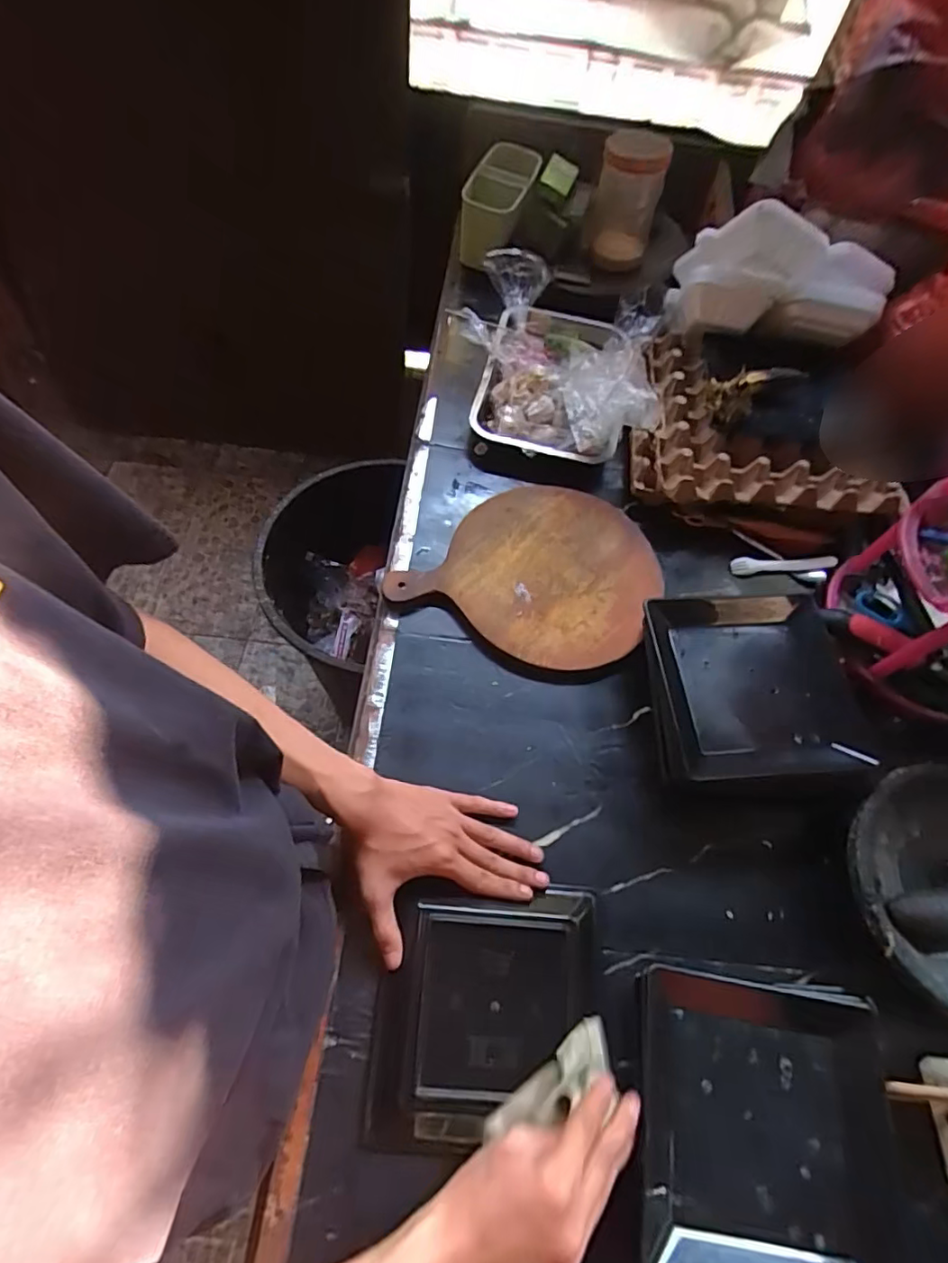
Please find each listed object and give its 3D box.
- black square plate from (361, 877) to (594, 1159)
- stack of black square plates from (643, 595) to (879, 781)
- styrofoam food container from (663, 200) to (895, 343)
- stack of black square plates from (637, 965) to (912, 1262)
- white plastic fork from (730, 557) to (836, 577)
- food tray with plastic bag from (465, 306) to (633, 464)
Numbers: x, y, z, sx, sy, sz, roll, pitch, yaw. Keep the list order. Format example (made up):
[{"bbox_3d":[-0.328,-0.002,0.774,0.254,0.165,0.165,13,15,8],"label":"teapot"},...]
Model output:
[{"bbox_3d":[0.011,0.319,0.473,0.181,0.023,0.187,5,62,-1],"label":"black square plate"},{"bbox_3d":[0.286,0.064,0.603,0.206,0.072,0.191,-4,62,-6],"label":"stack of black square plates"},{"bbox_3d":[0.419,-0.474,0.765,0.272,0.144,0.070,14,62,3],"label":"styrofoam food container"},{"bbox_3d":[0.236,0.394,0.451,0.201,0.032,0.195,8,62,0],"label":"stack of black square plates"},{"bbox_3d":[0.395,-0.088,0.724,0.134,0.018,0.024,-3,62,-5],"label":"white plastic fork"},{"bbox_3d":[0.119,-0.386,0.768,0.199,0.113,0.280,15,62,4],"label":"food tray with plastic bag"}]

